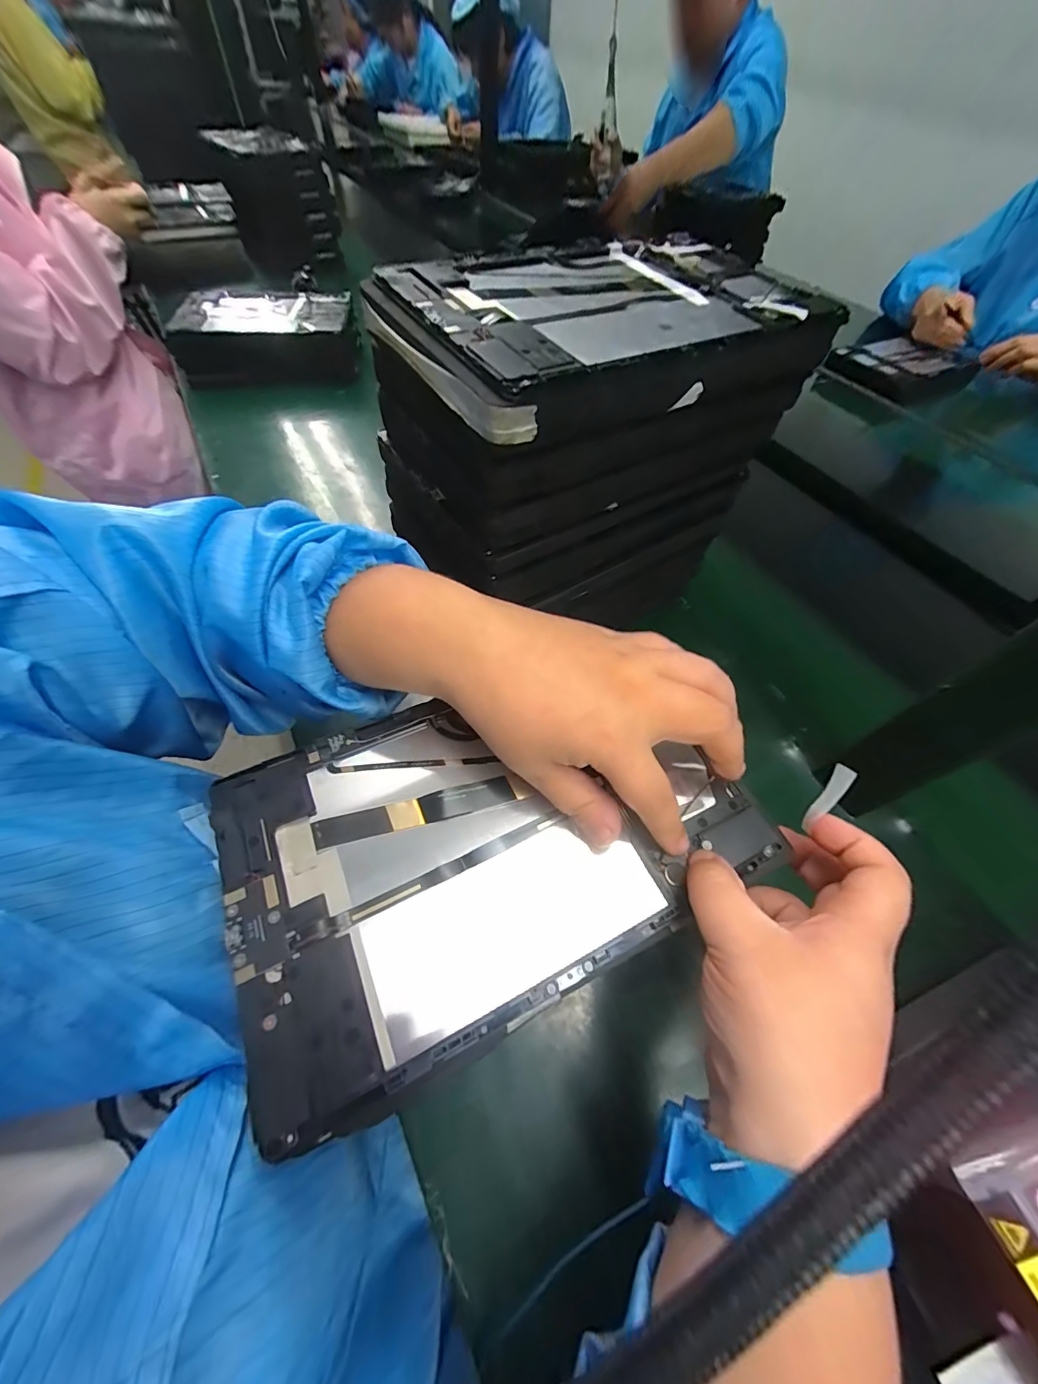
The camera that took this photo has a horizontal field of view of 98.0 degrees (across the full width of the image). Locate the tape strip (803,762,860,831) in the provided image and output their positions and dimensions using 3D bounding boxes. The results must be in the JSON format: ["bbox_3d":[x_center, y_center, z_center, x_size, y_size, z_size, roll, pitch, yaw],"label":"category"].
[{"bbox_3d":[0.141,0.049,0.207,0.007,0.032,0.007,33,18,17],"label":"tape strip"}]

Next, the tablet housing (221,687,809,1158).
[{"bbox_3d":[-0.012,0.064,0.215,0.228,0.009,0.147,-21,60,-17],"label":"tablet housing"}]

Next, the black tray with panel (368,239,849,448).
[{"bbox_3d":[0.048,-0.215,0.255,0.240,0.018,0.138,-27,63,-19],"label":"black tray with panel"}]

